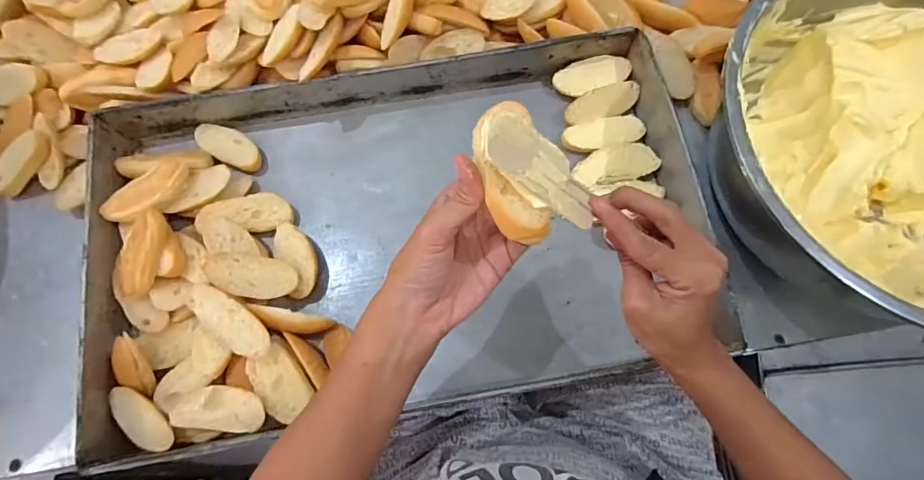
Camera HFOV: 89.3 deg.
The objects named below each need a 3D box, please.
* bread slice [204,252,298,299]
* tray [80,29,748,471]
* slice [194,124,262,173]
[{"bbox_3d":[-0.213,0.036,0.473,0.084,0.006,0.044,16,61,-18],"label":"bread slice"},{"bbox_3d":[-0.067,-0.011,0.501,0.610,0.067,0.361,-9,76,-2],"label":"tray"},{"bbox_3d":[-0.270,-0.109,0.545,0.081,0.013,0.038,29,78,7],"label":"slice"}]

